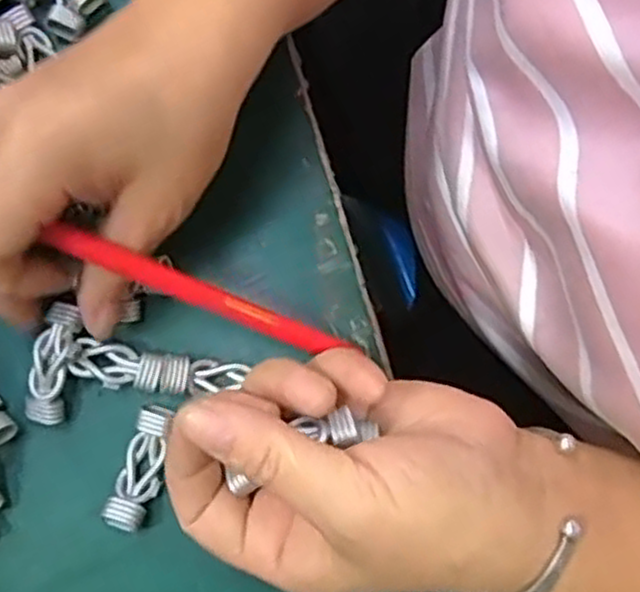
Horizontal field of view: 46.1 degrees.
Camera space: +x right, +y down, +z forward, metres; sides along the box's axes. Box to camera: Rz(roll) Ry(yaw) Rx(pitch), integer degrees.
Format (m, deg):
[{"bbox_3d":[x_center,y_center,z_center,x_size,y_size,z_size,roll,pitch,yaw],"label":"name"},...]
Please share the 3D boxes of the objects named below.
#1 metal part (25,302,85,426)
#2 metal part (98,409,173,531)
[{"bbox_3d":[-0.101,0.026,0.288,0.017,0.014,0.045,11,80,3],"label":"metal part"},{"bbox_3d":[-0.067,0.064,0.282,0.016,0.010,0.045,15,81,4],"label":"metal part"}]

